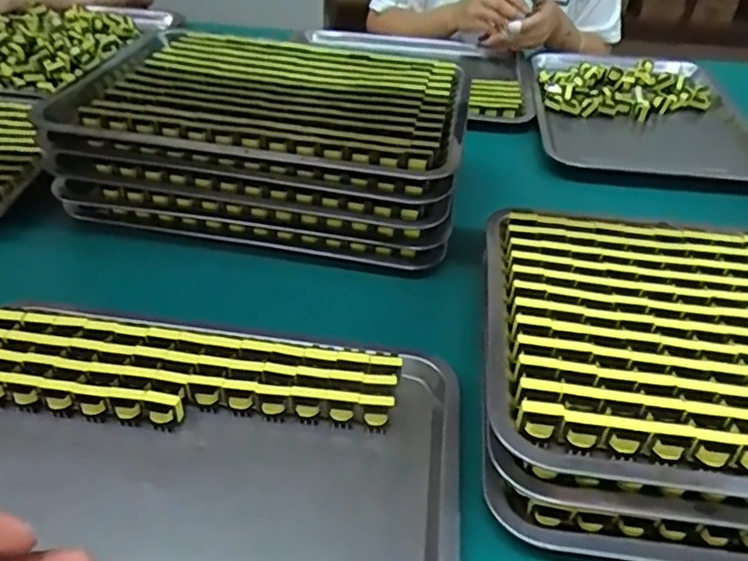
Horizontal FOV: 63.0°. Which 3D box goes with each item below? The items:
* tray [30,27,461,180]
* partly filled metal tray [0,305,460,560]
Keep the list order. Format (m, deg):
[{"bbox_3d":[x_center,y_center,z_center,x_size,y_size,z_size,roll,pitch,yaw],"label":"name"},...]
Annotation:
[{"bbox_3d":[-0.104,-0.196,0.622,0.382,0.026,0.263,7,39,4],"label":"tray"},{"bbox_3d":[-0.144,0.132,0.382,0.386,0.037,0.265,6,39,2],"label":"partly filled metal tray"}]

